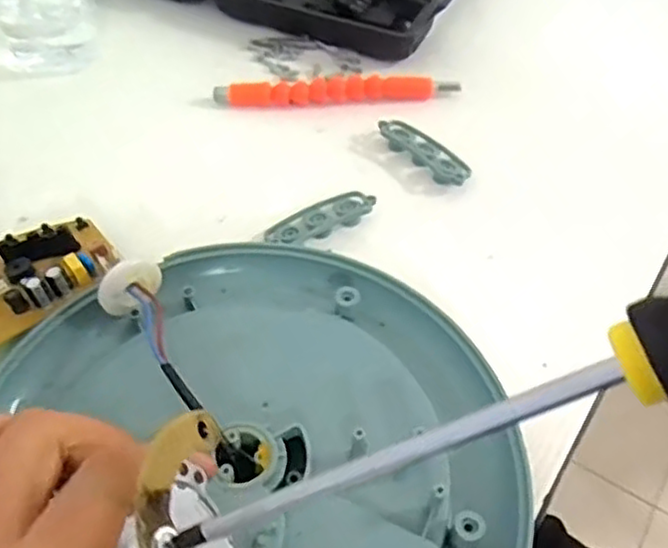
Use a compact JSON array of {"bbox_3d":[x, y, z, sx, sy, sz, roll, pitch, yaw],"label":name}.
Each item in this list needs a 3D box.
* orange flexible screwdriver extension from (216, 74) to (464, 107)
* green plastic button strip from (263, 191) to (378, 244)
[{"bbox_3d":[0.003,-0.125,0.485,0.165,0.014,0.016,-3,51,-5],"label":"orange flexible screwdriver extension"},{"bbox_3d":[-0.008,-0.033,0.414,0.068,0.008,0.022,-25,57,-21],"label":"green plastic button strip"}]

